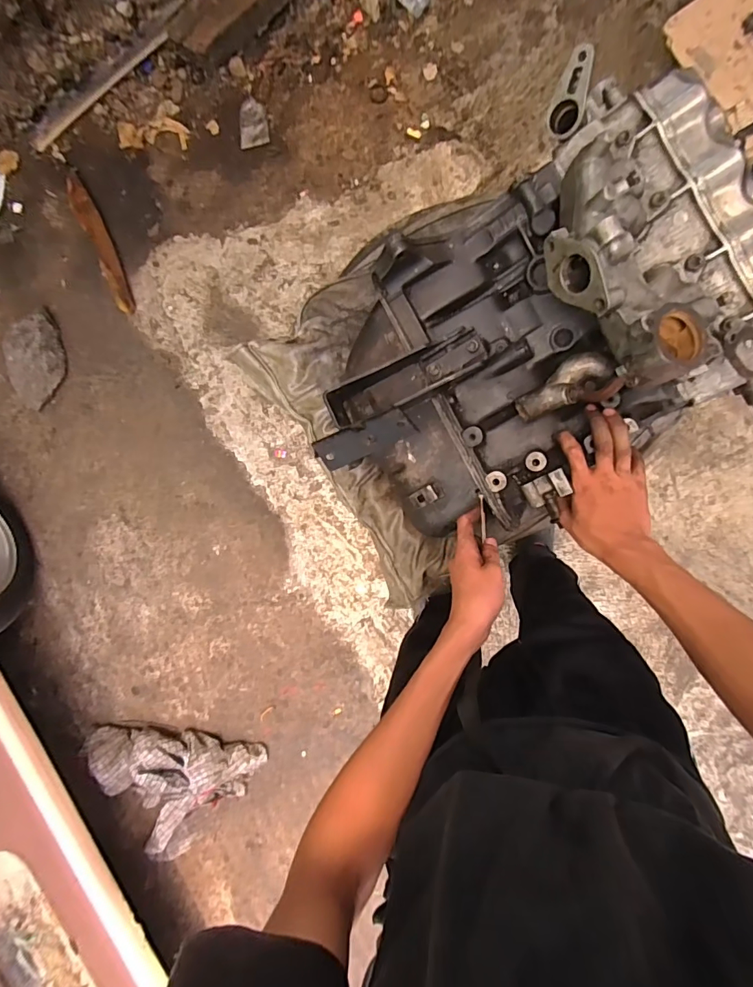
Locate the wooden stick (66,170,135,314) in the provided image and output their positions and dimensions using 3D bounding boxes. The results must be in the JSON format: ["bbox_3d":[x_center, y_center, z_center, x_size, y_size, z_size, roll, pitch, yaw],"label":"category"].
[{"bbox_3d":[-0.797,-0.717,1.309,0.064,0.020,0.414,-24,89,4],"label":"wooden stick"}]

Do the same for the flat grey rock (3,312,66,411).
[{"bbox_3d":[-0.970,-0.384,1.294,0.119,0.106,0.271,-1,91,4],"label":"flat grey rock"}]

